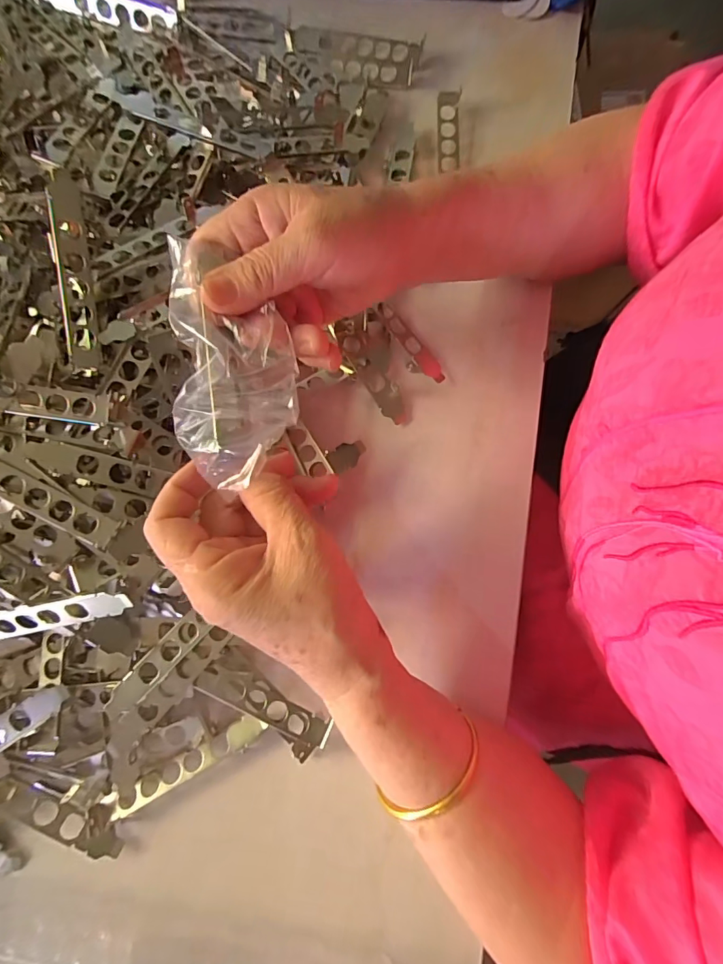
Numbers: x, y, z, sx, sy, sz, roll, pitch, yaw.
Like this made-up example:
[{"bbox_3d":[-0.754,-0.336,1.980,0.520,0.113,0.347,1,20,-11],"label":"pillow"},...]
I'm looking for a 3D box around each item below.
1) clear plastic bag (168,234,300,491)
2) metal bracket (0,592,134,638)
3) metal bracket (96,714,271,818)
[{"bbox_3d":[-0.067,-0.060,0.225,0.063,0.017,0.123,-4,80,-2],"label":"clear plastic bag"},{"bbox_3d":[-0.188,0.080,0.263,0.113,0.007,0.018,-13,116,9],"label":"metal bracket"},{"bbox_3d":[-0.116,0.186,0.291,0.112,0.009,0.019,-26,81,-5],"label":"metal bracket"}]

